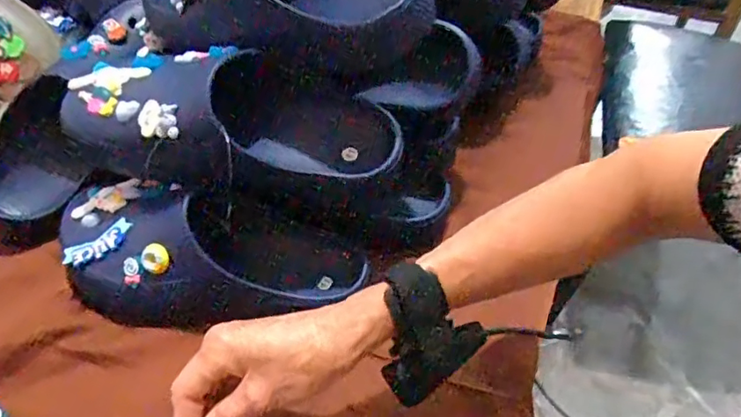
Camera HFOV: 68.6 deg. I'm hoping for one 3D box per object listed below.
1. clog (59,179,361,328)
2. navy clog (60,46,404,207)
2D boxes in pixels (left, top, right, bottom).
[{"bbox_3d":[-0.137,0.035,0.457,0.260,0.097,0.112,9,51,8],"label":"clog"},{"bbox_3d":[-0.111,-0.070,0.444,0.268,0.082,0.097,8,50,7],"label":"navy clog"}]

